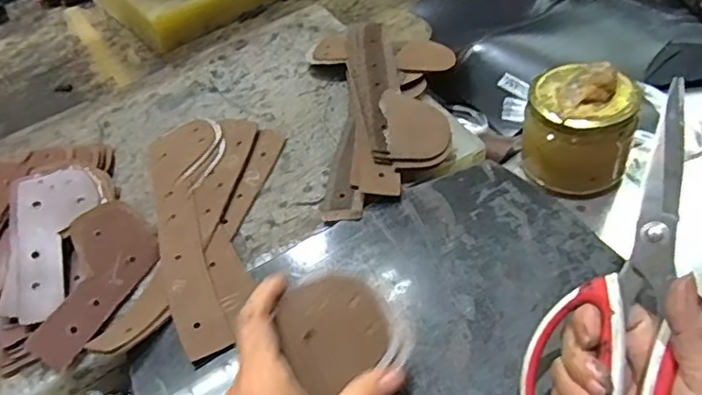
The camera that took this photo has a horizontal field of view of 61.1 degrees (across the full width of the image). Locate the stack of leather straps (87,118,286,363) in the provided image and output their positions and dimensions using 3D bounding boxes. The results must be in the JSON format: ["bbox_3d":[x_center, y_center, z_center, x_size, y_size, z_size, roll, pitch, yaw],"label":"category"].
[{"bbox_3d":[-0.126,0.020,0.478,0.122,0.030,0.227,-2,49,8],"label":"stack of leather straps"}]

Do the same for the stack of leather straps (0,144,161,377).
[{"bbox_3d":[-0.252,0.031,0.464,0.179,0.047,0.225,-17,48,-5],"label":"stack of leather straps"}]

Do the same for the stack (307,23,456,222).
[{"bbox_3d":[0.034,-0.086,0.533,0.132,0.037,0.240,-8,48,2],"label":"stack"}]

